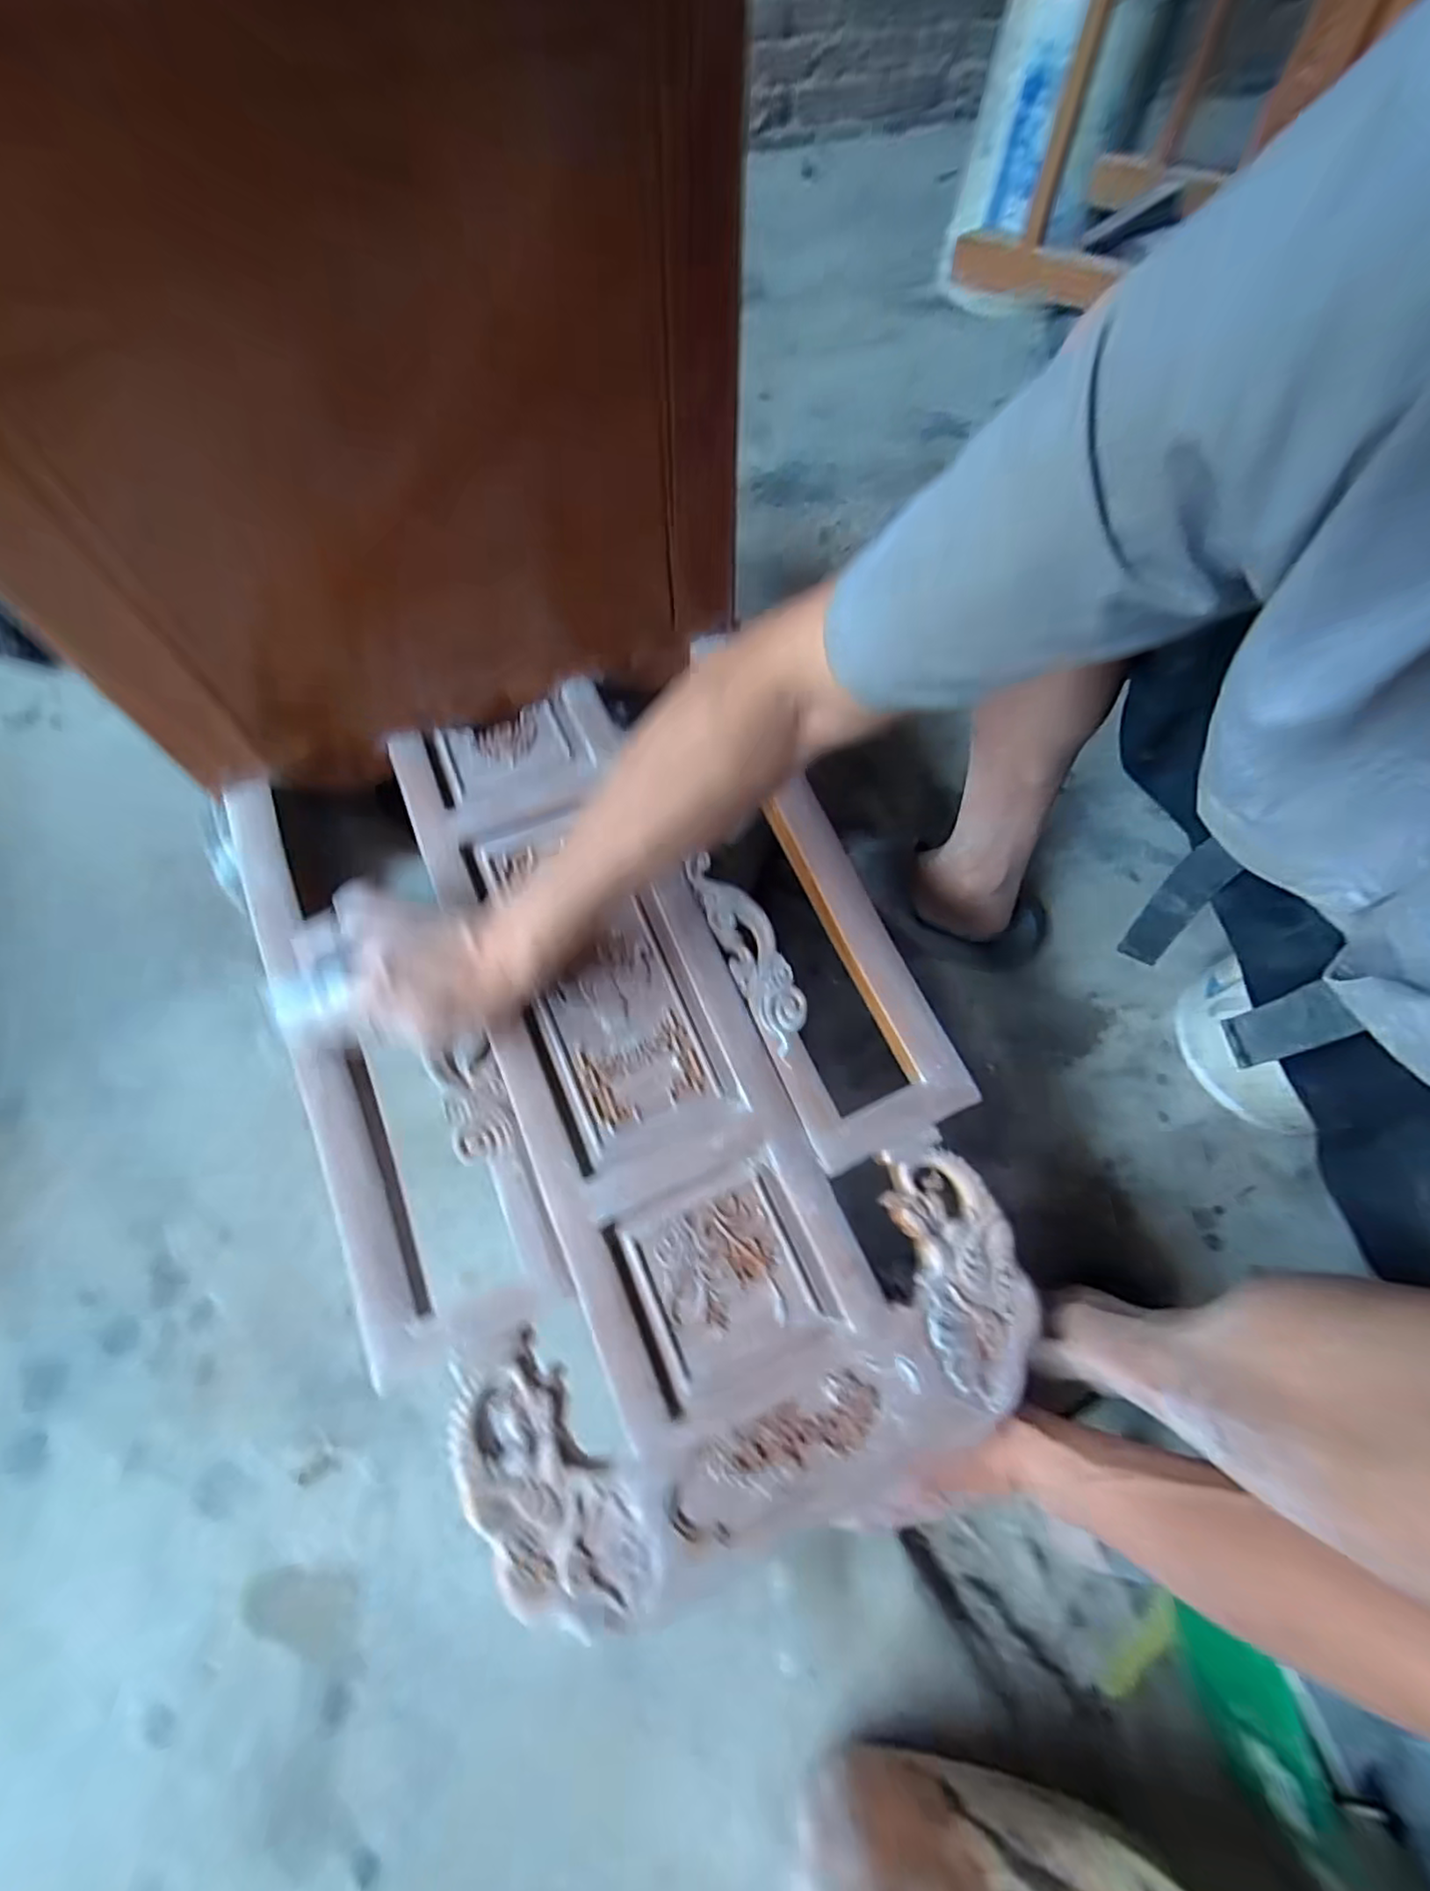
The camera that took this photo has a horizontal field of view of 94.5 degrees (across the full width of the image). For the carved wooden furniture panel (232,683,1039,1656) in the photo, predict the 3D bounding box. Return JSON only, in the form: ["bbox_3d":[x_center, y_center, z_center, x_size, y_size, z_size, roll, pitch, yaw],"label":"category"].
[{"bbox_3d":[-0.056,0.067,0.460,0.406,0.025,0.580,-22,74,-11],"label":"carved wooden furniture panel"}]

